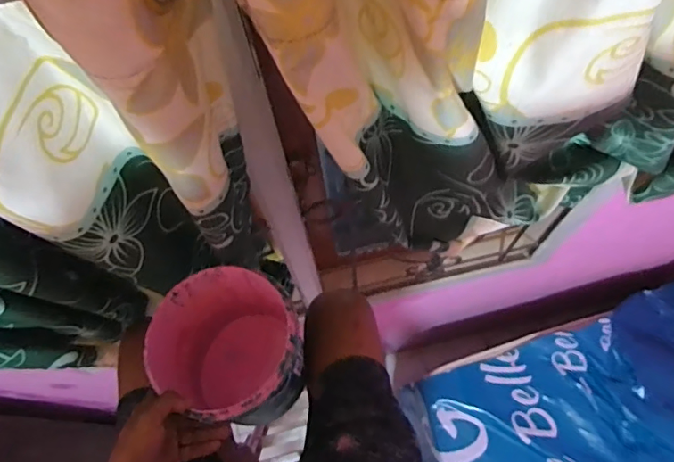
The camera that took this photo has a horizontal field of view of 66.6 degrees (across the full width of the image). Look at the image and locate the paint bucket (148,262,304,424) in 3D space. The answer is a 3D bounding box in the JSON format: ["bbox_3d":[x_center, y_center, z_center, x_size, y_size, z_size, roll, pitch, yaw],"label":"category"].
[{"bbox_3d":[-0.120,0.148,0.643,0.163,0.201,0.161,-1,67,3],"label":"paint bucket"}]

